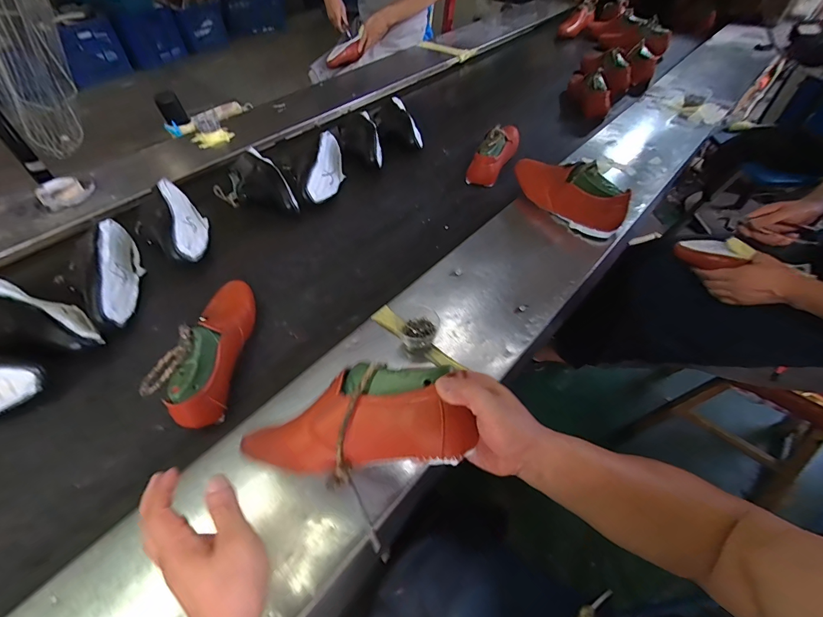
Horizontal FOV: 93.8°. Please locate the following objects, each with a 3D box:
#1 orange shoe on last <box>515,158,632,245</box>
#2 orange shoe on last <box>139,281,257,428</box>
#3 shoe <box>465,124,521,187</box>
[{"bbox_3d":[0.297,-0.239,0.757,0.078,0.100,0.249,-29,53,-20],"label":"orange shoe on last"},{"bbox_3d":[-0.304,0.049,0.584,0.074,0.099,0.251,-1,49,2],"label":"orange shoe on last"},{"bbox_3d":[0.217,-0.401,0.945,0.064,0.101,0.226,24,54,22],"label":"shoe"}]

